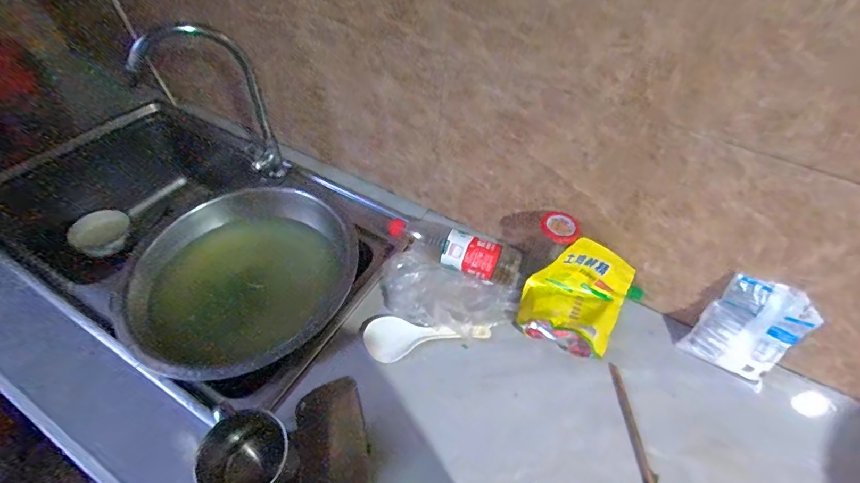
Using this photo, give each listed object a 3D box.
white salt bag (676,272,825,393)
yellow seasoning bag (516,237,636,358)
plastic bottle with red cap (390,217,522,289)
[{"bbox_3d":[0.453,0.123,0.553,0.115,0.147,0.032,32,26,20],"label":"white salt bag"},{"bbox_3d":[0.230,0.084,0.607,0.152,0.086,0.156,24,52,17],"label":"yellow seasoning bag"},{"bbox_3d":[0.043,0.014,0.658,0.232,0.053,0.058,16,50,10],"label":"plastic bottle with red cap"}]

